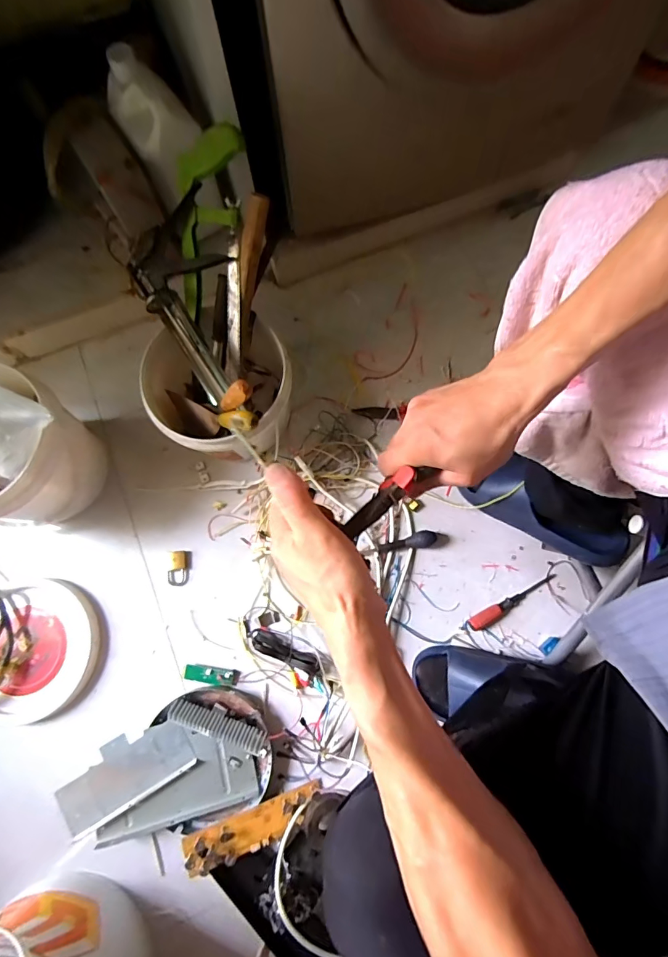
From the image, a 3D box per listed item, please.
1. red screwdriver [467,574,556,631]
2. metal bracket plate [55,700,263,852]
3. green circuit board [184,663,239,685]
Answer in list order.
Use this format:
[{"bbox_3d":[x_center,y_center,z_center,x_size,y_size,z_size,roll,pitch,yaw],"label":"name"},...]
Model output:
[{"bbox_3d":[0.302,0.205,0.728,0.170,0.018,0.027,-33,79,-6],"label":"red screwdriver"},{"bbox_3d":[-0.255,0.451,0.666,0.300,0.043,0.169,-19,78,-3],"label":"metal bracket plate"},{"bbox_3d":[-0.204,0.325,0.716,0.090,0.009,0.026,6,77,3],"label":"green circuit board"}]

